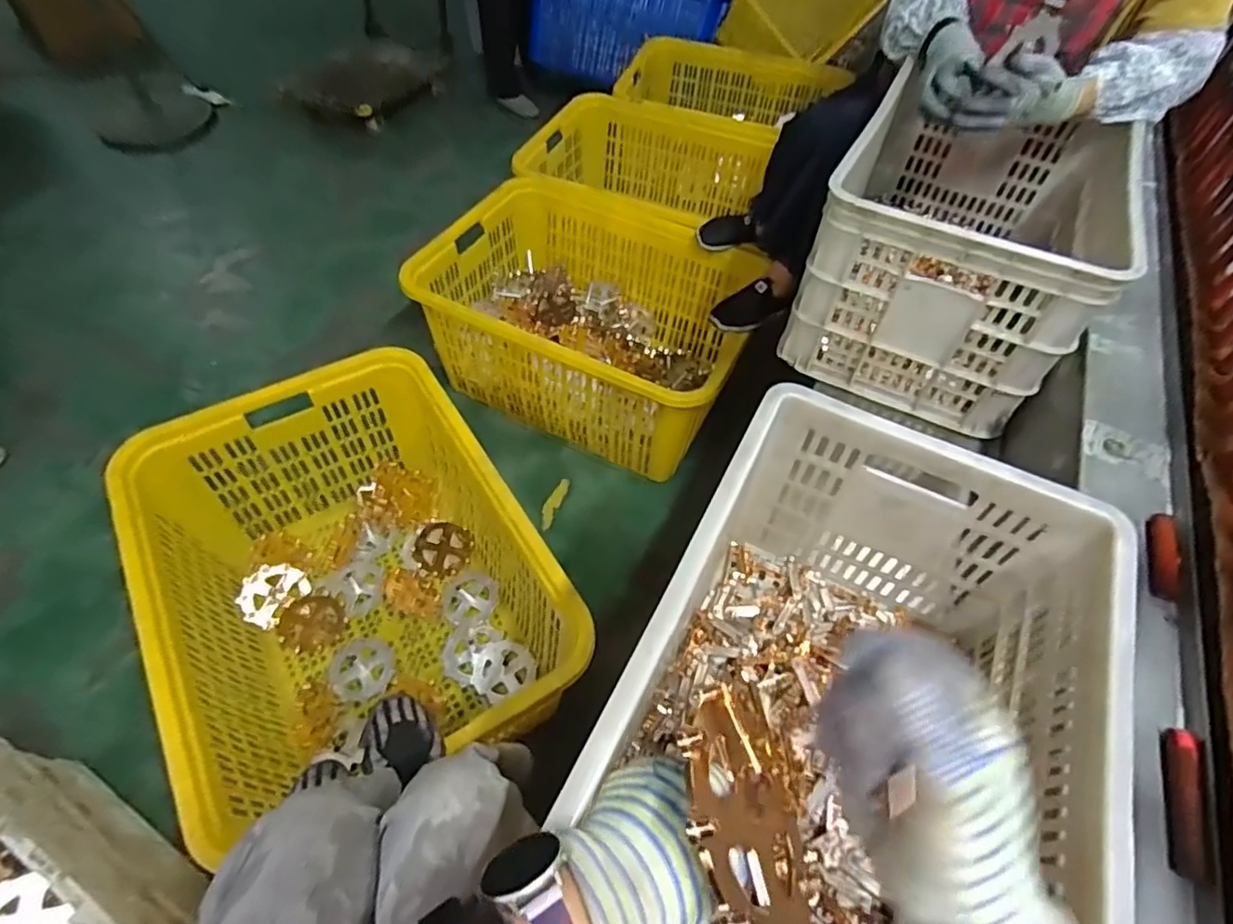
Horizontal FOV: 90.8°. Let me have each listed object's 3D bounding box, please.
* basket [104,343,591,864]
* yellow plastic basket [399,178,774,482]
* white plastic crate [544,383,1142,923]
[{"bbox_3d":[-0.466,0.246,1.152,0.560,0.421,0.784,-28,59,-21],"label":"basket"},{"bbox_3d":[-0.067,-0.355,1.560,0.766,0.330,0.519,21,55,13],"label":"yellow plastic basket"},{"bbox_3d":[0.171,0.208,0.489,0.294,0.244,0.442,24,56,15],"label":"white plastic crate"}]

